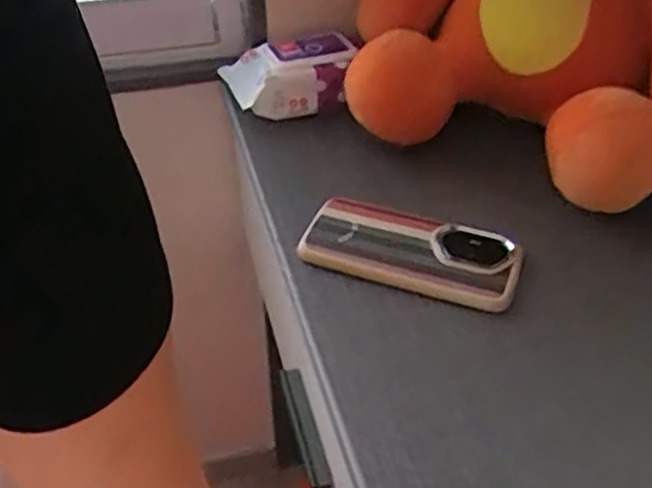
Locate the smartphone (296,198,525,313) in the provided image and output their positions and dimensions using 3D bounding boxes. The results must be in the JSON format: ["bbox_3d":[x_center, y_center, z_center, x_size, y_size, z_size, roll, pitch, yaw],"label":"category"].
[{"bbox_3d":[0.065,0.004,0.534,0.160,0.018,0.065,15,58,14],"label":"smartphone"}]

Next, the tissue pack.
[{"bbox_3d":[-0.035,-0.158,0.653,0.127,0.048,0.067,-5,43,-2],"label":"tissue pack"}]

